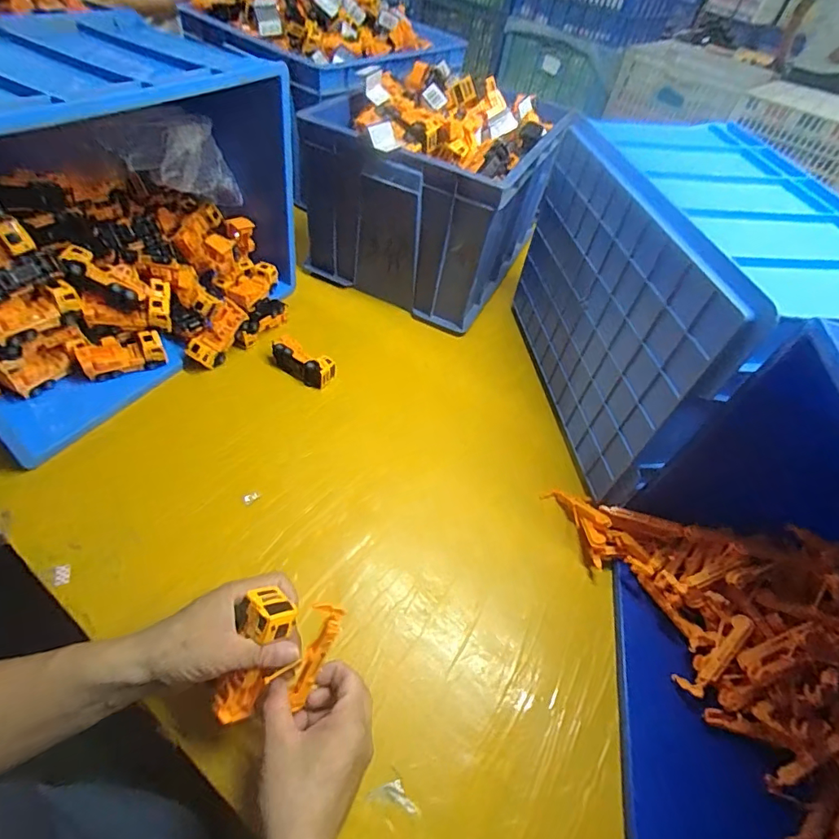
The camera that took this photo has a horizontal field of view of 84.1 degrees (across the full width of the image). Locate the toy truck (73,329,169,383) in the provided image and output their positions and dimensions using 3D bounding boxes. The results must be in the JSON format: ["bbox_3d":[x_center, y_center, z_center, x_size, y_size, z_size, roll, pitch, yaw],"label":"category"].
[{"bbox_3d":[-0.410,-0.090,0.642,0.101,0.045,0.044,-19,56,-25],"label":"toy truck"}]

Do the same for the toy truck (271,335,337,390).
[{"bbox_3d":[-0.182,-0.089,0.718,0.105,0.039,0.046,30,51,15],"label":"toy truck"}]

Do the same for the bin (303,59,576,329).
[{"bbox_3d":[0.013,-0.411,0.856,0.348,0.295,0.338,27,50,12],"label":"bin"}]

